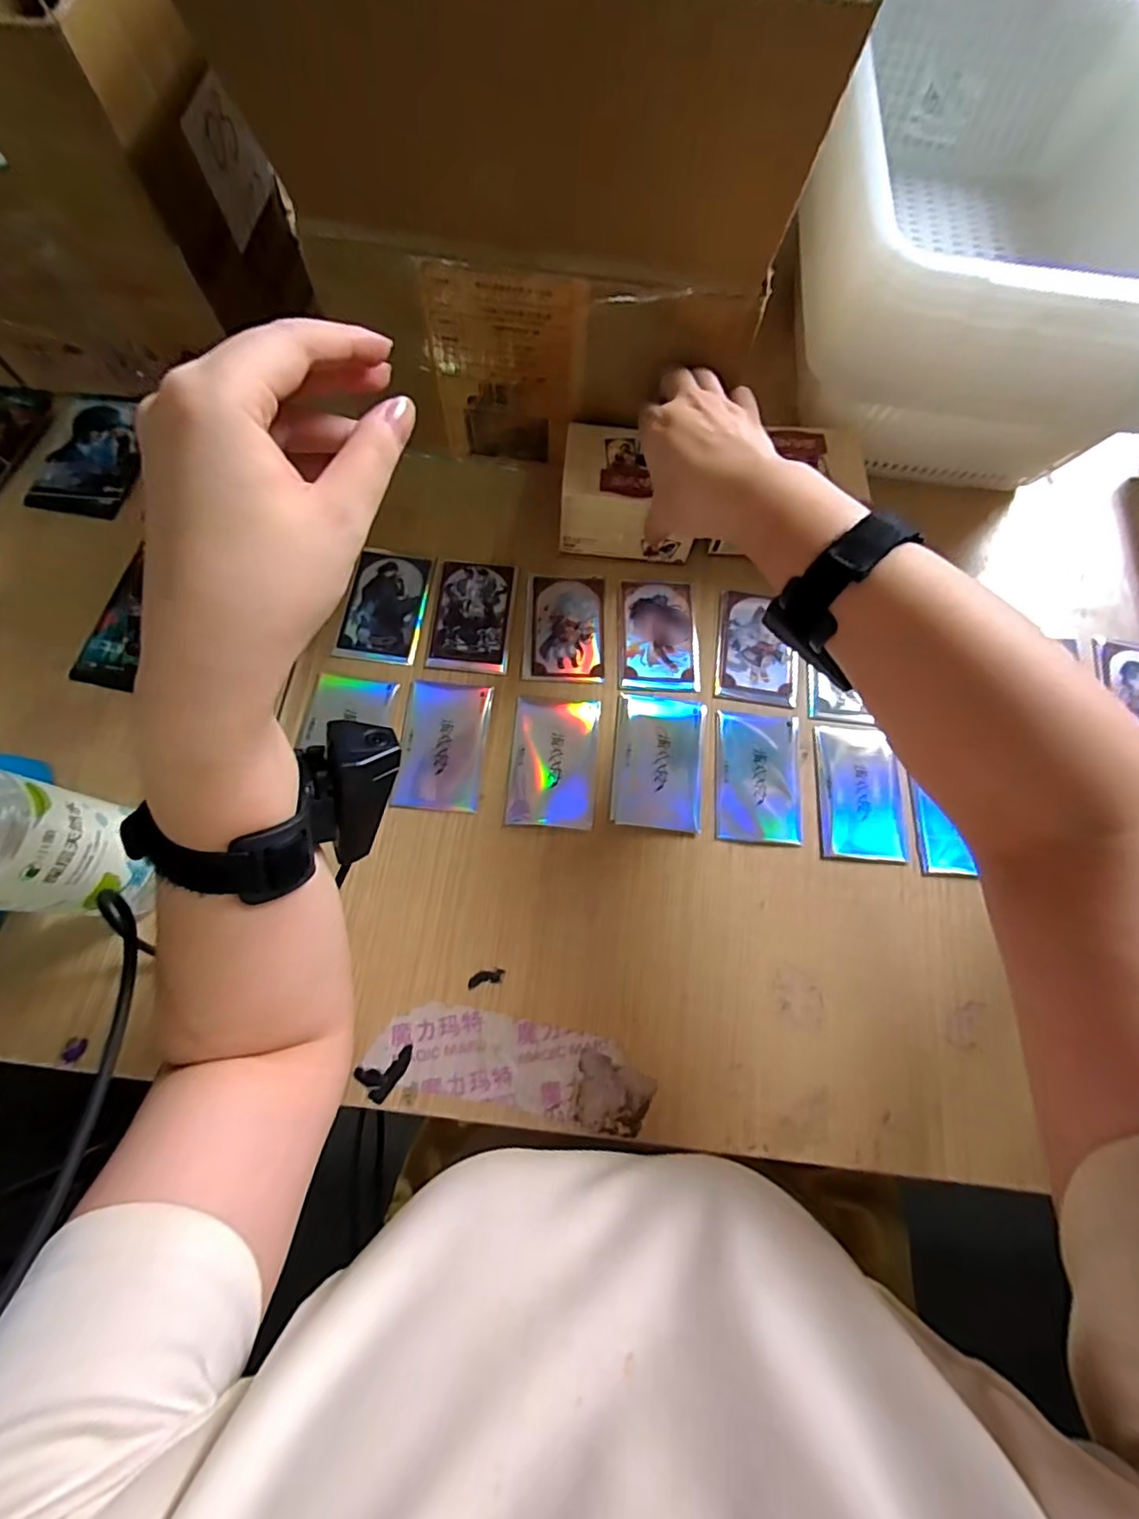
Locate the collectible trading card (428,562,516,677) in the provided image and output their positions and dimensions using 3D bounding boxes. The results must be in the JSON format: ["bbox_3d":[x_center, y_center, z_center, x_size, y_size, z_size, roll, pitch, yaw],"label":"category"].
[{"bbox_3d":[-0.072,-0.109,0.438,0.059,0.004,0.092,5,71,0],"label":"collectible trading card"}]

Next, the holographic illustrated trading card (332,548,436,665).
[{"bbox_3d":[-0.138,-0.117,0.439,0.058,0.004,0.095,7,71,0],"label":"holographic illustrated trading card"}]

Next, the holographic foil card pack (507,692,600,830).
[{"bbox_3d":[-0.010,0.000,0.406,0.058,0.004,0.093,6,71,0],"label":"holographic foil card pack"}]

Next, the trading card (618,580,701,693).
[{"bbox_3d":[0.067,-0.096,0.440,0.058,0.004,0.092,2,71,-2],"label":"trading card"}]

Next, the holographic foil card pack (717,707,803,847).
[{"bbox_3d":[0.134,0.012,0.412,0.058,0.004,0.093,6,71,0],"label":"holographic foil card pack"}]

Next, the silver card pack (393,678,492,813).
[{"bbox_3d":[-0.087,-0.011,0.405,0.056,0.004,0.092,5,71,-1],"label":"silver card pack"}]

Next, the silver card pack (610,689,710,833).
[{"bbox_3d":[0.064,0.001,0.409,0.063,0.004,0.096,7,71,0],"label":"silver card pack"}]

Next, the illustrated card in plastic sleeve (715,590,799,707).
[{"bbox_3d":[0.142,-0.085,0.440,0.060,0.004,0.088,8,71,0],"label":"illustrated card in plastic sleeve"}]

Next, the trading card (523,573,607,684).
[{"bbox_3d":[-0.003,-0.102,0.439,0.059,0.004,0.092,3,71,-1],"label":"trading card"}]

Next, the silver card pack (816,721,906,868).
[{"bbox_3d":[0.205,0.023,0.408,0.059,0.007,0.096,6,71,0],"label":"silver card pack"}]

